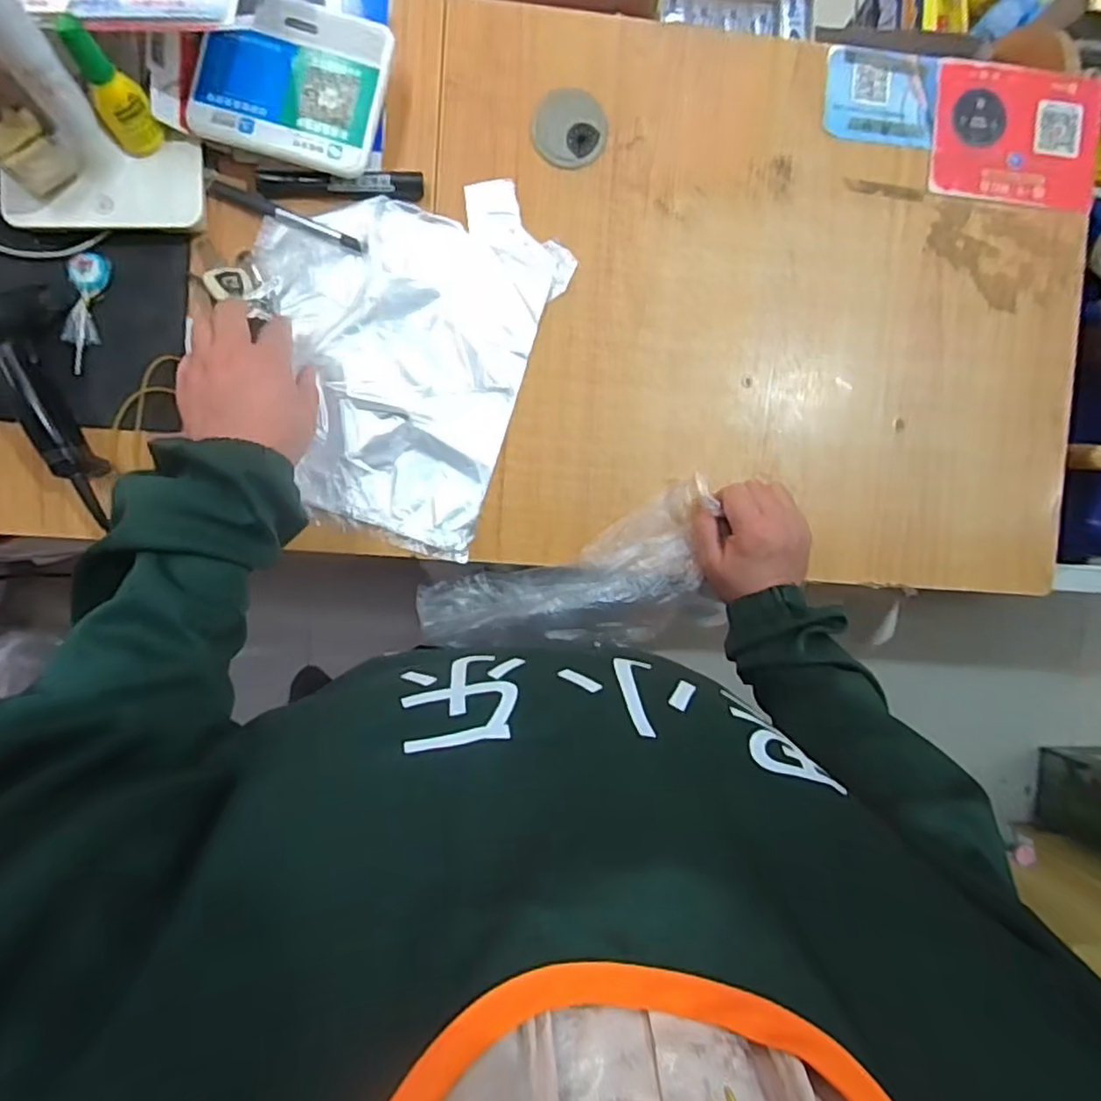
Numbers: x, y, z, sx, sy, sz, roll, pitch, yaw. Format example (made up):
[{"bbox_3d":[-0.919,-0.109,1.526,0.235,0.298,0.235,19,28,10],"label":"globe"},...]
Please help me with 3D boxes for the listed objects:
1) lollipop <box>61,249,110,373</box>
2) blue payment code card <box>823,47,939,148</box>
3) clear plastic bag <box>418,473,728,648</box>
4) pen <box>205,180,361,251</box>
[{"bbox_3d":[-0.378,-0.192,0.545,0.027,0.013,0.097,7,92,-5],"label":"lollipop"},{"bbox_3d":[0.292,-0.399,0.593,0.099,0.005,0.078,5,93,0],"label":"blue payment code card"},{"bbox_3d":[0.015,0.035,0.611,0.259,0.086,0.136,-13,94,0],"label":"clear plastic bag"},{"bbox_3d":[-0.216,-0.275,0.552,0.126,0.008,0.014,19,91,-6],"label":"pen"}]

